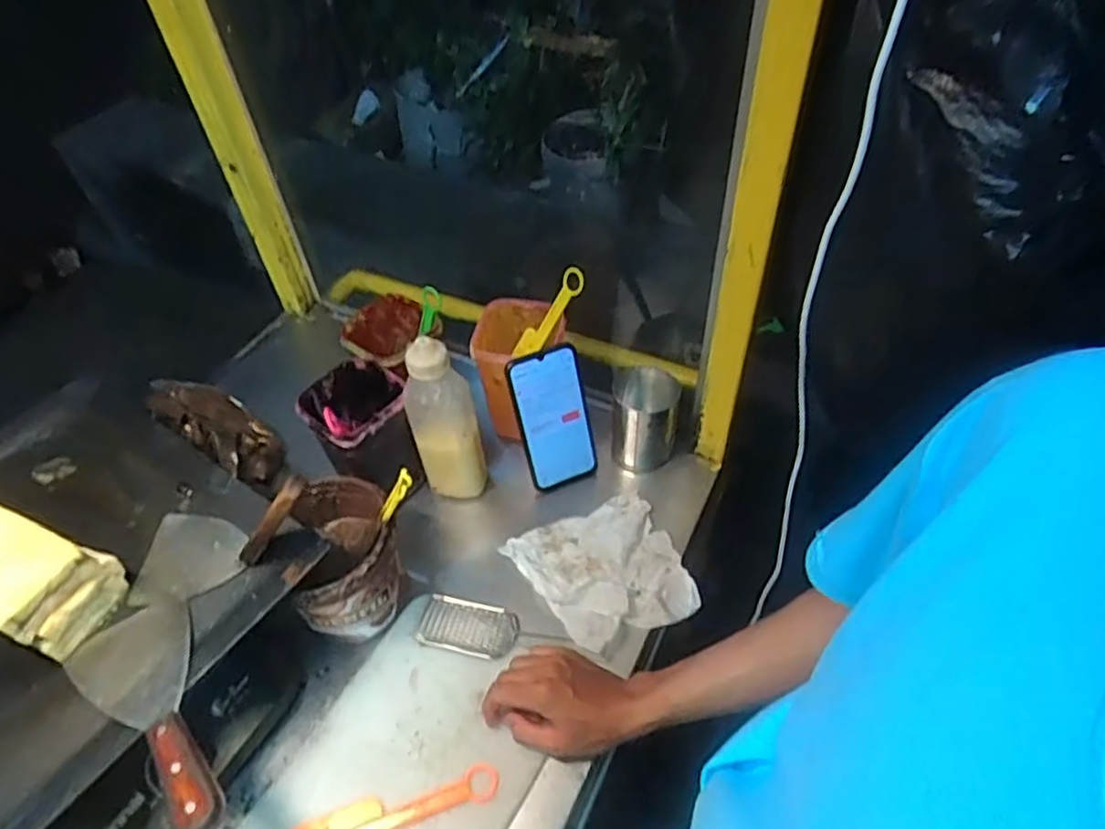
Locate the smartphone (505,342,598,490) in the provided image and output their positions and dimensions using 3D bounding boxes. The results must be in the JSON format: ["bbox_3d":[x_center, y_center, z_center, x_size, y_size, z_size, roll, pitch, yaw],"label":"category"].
[{"bbox_3d":[0.002,0.006,0.774,0.080,0.165,0.015,-16,31,-7],"label":"smartphone"}]

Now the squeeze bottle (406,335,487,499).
[{"bbox_3d":[-0.113,0.022,0.747,0.054,0.231,0.058,31,60,26],"label":"squeeze bottle"}]

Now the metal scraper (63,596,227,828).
[{"bbox_3d":[-0.288,0.214,0.511,0.199,0.029,0.086,36,62,29],"label":"metal scraper"}]

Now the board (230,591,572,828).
[{"bbox_3d":[-0.141,0.329,0.603,0.202,0.020,0.314,23,56,22],"label":"board"}]

